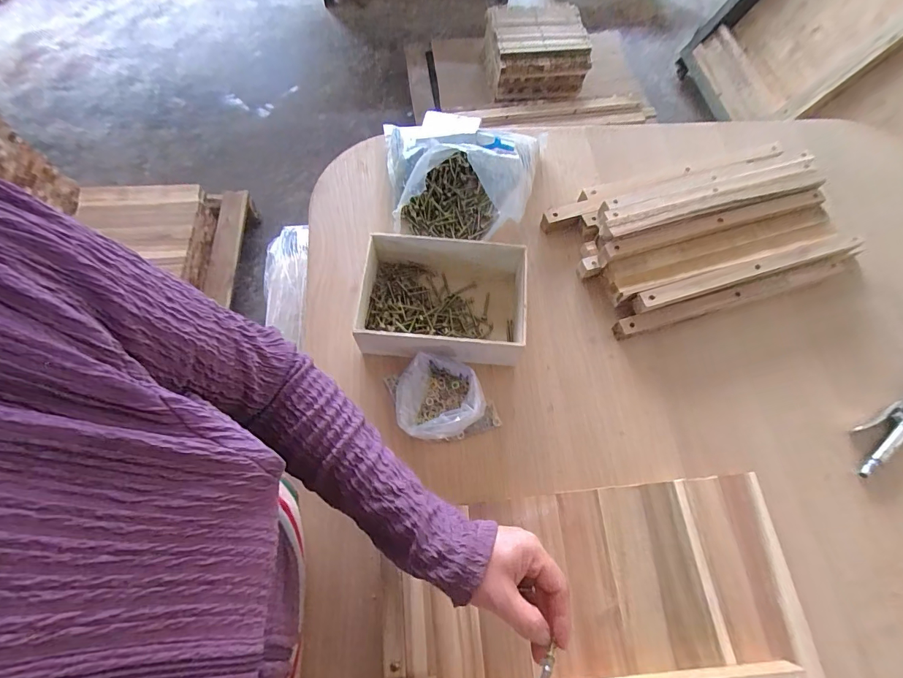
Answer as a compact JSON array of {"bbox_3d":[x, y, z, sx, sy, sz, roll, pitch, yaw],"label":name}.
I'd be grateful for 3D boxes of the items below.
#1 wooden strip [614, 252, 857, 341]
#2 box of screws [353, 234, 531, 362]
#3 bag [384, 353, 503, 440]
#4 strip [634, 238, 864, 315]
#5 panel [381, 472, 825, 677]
[{"bbox_3d":[0.388,-0.058,0.554,0.370,0.027,0.024,-16,70,-9],"label":"wooden strip"},{"bbox_3d":[-0.012,-0.043,0.509,0.193,0.074,0.136,2,68,-2],"label":"box of screws"},{"bbox_3d":[-0.011,0.063,0.472,0.109,0.051,0.100,-18,70,-10],"label":"bag"},{"bbox_3d":[0.384,-0.087,0.537,0.321,0.017,0.021,-16,70,-9],"label":"strip"},{"bbox_3d":[0.151,0.323,0.383,0.414,0.036,0.341,-4,69,-4],"label":"panel"}]

